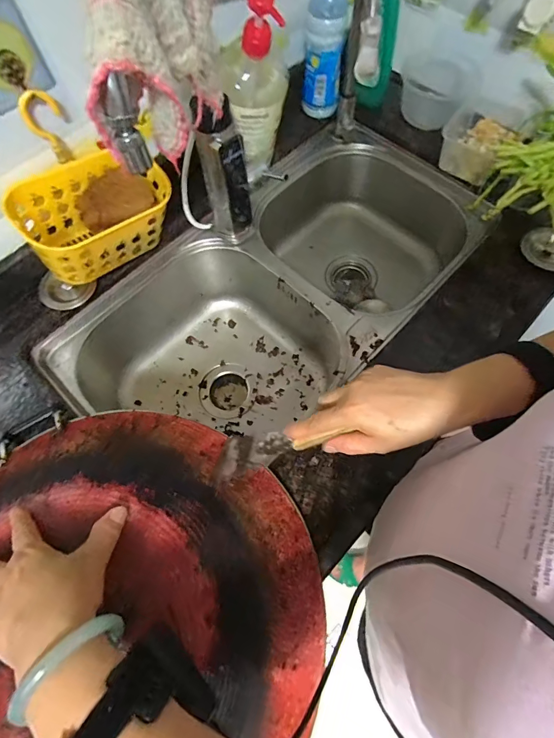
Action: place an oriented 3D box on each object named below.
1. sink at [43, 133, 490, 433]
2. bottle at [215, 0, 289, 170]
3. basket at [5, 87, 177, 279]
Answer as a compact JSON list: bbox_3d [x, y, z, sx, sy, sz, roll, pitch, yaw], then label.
[{"bbox_3d":[0.011,-0.129,0.726,0.400,0.221,0.732,39,74,15],"label":"sink"},{"bbox_3d":[-0.030,-0.390,0.521,0.081,0.212,0.076,6,68,3],"label":"bottle"},{"bbox_3d":[-0.251,-0.230,0.507,0.121,0.185,0.188,39,74,15],"label":"basket"}]

